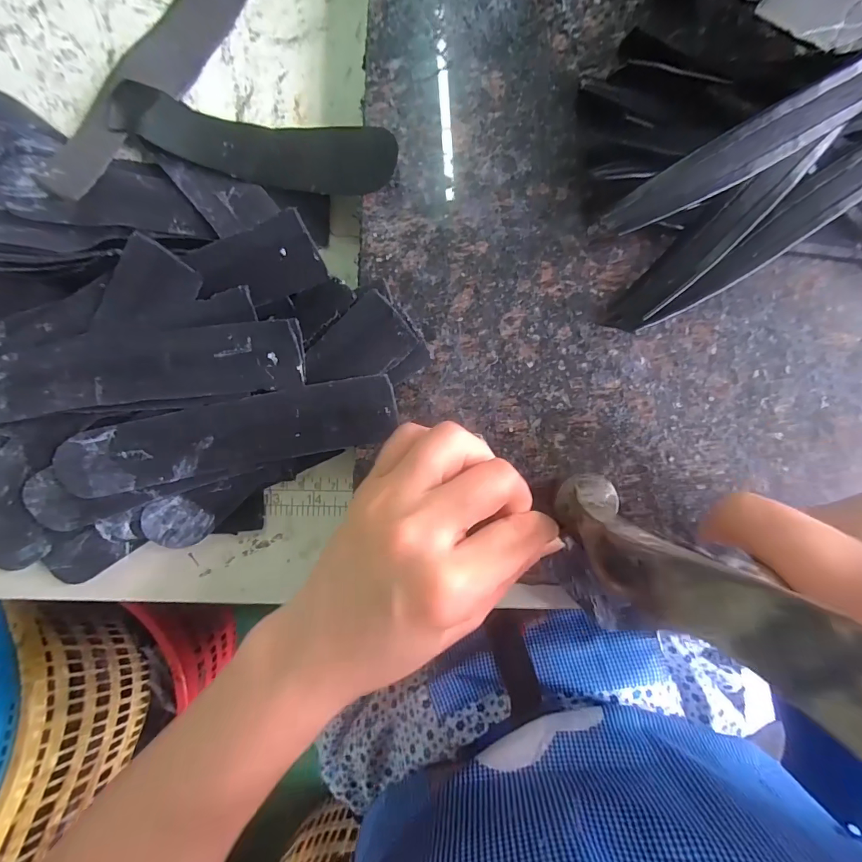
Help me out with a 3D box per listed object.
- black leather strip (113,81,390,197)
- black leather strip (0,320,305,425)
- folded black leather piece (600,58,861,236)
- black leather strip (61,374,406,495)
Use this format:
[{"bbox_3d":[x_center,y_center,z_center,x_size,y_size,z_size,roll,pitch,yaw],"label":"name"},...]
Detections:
[{"bbox_3d":[-0.101,-0.162,0.240,0.167,0.020,0.039,14,90,2],"label":"black leather strip"},{"bbox_3d":[-0.175,-0.030,0.225,0.216,0.011,0.039,-4,93,5],"label":"black leather strip"},{"bbox_3d":[0.159,-0.136,0.189,0.167,0.028,0.021,-27,88,2],"label":"folded black leather piece"},{"bbox_3d":[-0.109,0.003,0.225,0.181,0.007,0.037,-12,99,3],"label":"black leather strip"}]

